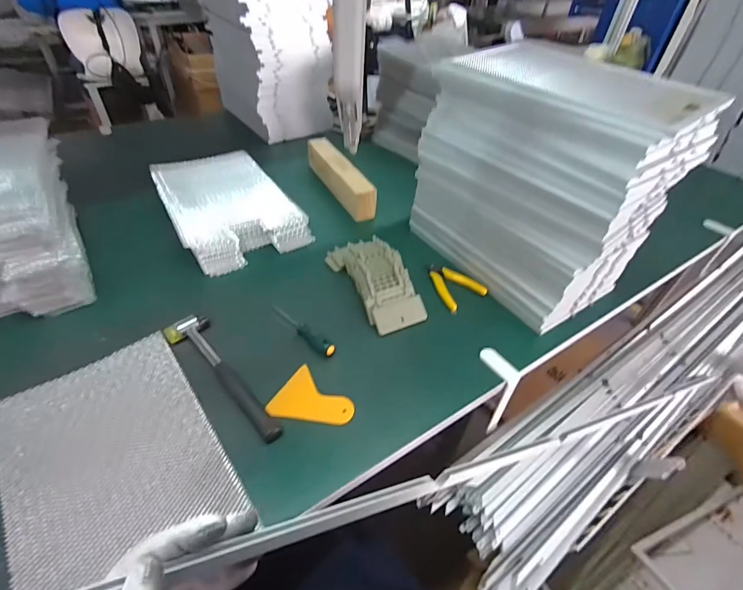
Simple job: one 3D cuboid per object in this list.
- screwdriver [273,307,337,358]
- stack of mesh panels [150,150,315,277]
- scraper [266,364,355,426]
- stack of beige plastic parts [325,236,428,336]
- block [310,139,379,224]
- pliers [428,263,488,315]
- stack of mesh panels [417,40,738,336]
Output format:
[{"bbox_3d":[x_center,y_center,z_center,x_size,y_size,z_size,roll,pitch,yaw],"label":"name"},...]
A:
[{"bbox_3d":[-0.108,0.052,0.588,0.137,0.018,0.022,33,51,27],"label":"screwdriver"},{"bbox_3d":[-0.298,-0.188,0.796,0.218,0.052,0.386,-23,49,-25],"label":"stack of mesh panels"},{"bbox_3d":[-0.075,0.143,0.506,0.100,0.004,0.078,23,47,19],"label":"scraper"},{"bbox_3d":[0.008,-0.032,0.663,0.100,0.039,0.209,-18,48,-21],"label":"stack of beige plastic parts"},{"bbox_3d":[-0.075,-0.270,0.885,0.057,0.075,0.283,-18,48,-21],"label":"block"},{"bbox_3d":[0.136,-0.019,0.679,0.081,0.013,0.104,-24,50,-26],"label":"pliers"},{"bbox_3d":[0.268,-0.184,0.641,0.217,0.301,0.341,-25,50,-27],"label":"stack of mesh panels"}]

